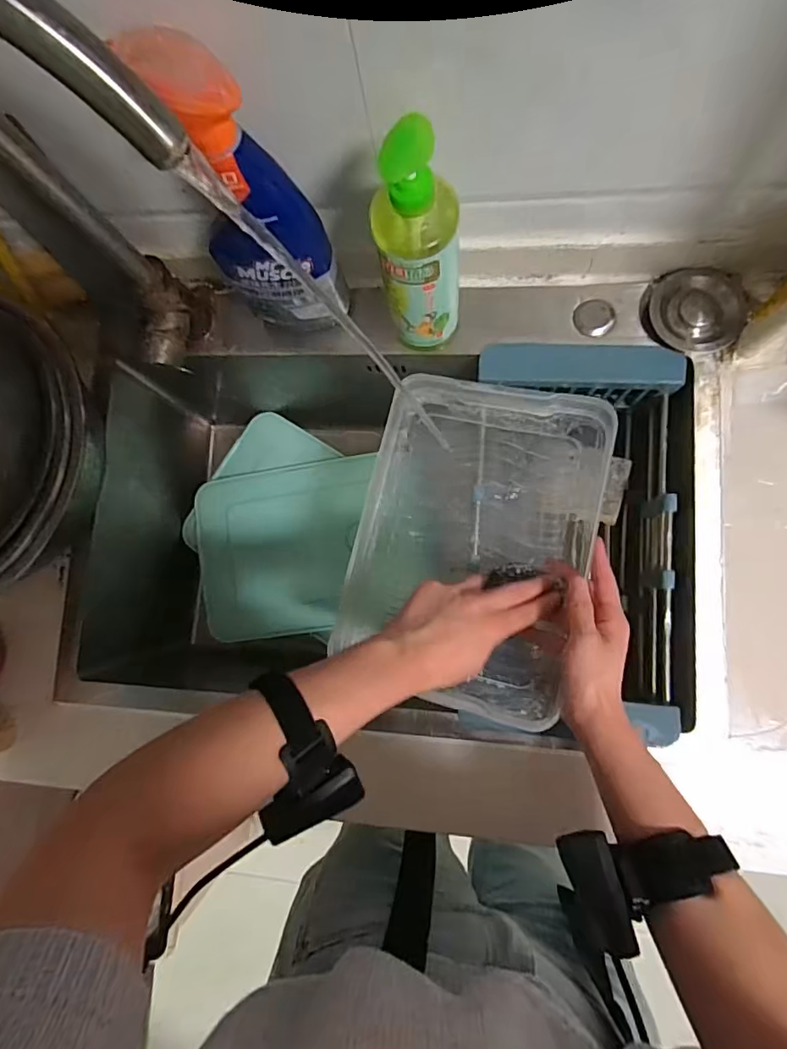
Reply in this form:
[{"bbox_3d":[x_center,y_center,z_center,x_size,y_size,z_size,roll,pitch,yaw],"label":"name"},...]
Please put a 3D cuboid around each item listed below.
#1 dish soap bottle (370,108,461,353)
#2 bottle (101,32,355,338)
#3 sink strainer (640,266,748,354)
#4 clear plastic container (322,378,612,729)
[{"bbox_3d":[0.022,-0.211,0.412,0.060,0.202,0.053,1,85,7],"label":"dish soap bottle"},{"bbox_3d":[-0.106,-0.238,0.403,0.086,0.257,0.056,14,86,8],"label":"bottle"},{"bbox_3d":[0.288,-0.203,0.487,0.097,0.026,0.074,-2,84,6],"label":"sink strainer"},{"bbox_3d":[0.075,0.016,0.518,0.213,0.095,0.306,14,86,8],"label":"clear plastic container"}]

